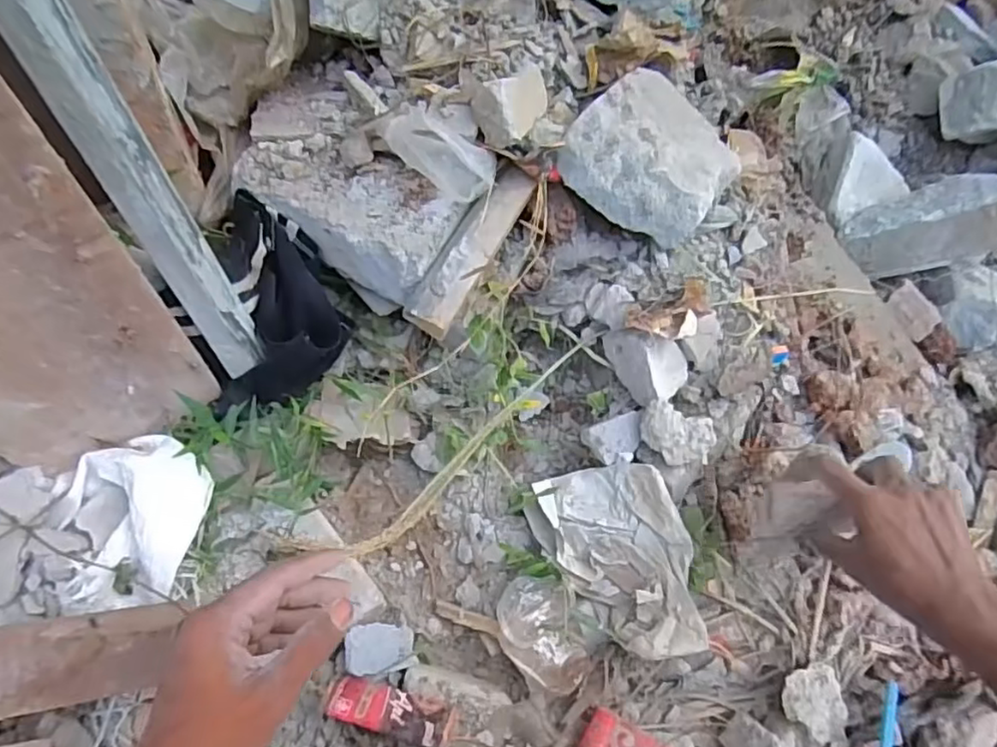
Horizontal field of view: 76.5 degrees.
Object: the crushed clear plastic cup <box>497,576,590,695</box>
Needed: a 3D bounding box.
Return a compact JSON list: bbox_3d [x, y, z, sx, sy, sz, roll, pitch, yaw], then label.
[{"bbox_3d":[0.039,0.224,0.545,0.073,0.040,0.099,-20,67,-12],"label":"crushed clear plastic cup"}]

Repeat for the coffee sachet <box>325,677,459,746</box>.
[{"bbox_3d":[-0.086,0.274,0.514,0.100,0.019,0.033,15,64,4],"label":"coffee sachet"}]

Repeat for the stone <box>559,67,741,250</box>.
[{"bbox_3d":[0.148,-0.211,0.624,0.151,0.085,0.148,42,53,-7],"label":"stone"}]

